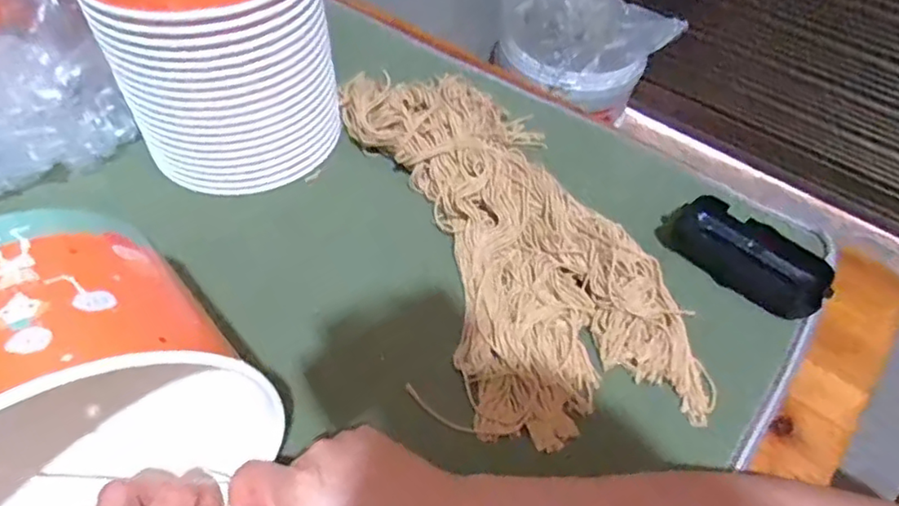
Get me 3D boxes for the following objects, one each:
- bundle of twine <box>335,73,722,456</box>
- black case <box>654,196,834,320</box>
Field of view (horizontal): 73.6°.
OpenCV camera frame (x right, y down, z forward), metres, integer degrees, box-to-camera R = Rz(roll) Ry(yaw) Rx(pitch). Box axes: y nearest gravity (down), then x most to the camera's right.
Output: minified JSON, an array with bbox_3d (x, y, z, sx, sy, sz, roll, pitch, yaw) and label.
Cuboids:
[{"bbox_3d":[0.042,-0.026,0.458,0.155,0.051,0.359,-16,52,-15],"label":"bundle of twine"},{"bbox_3d":[0.222,0.001,0.456,0.051,0.031,0.120,-35,59,-28],"label":"black case"}]

